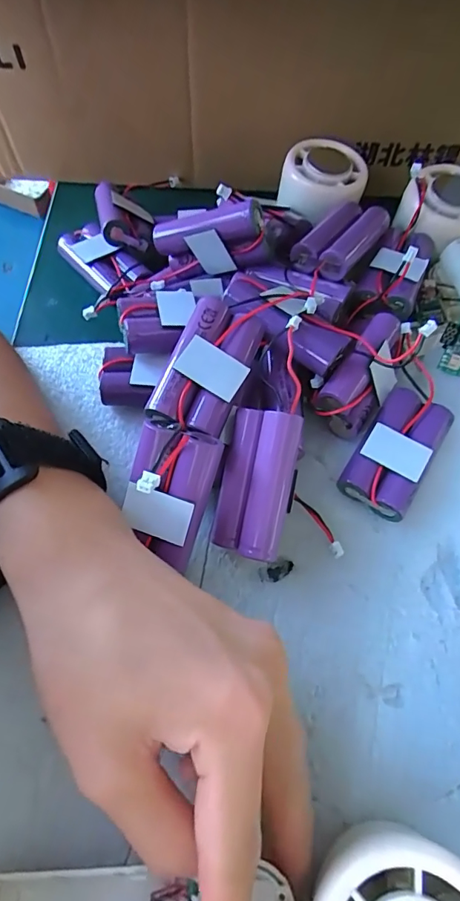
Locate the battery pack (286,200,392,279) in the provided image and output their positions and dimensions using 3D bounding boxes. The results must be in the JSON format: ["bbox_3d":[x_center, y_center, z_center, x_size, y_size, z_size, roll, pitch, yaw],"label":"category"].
[{"bbox_3d":[0.067,-0.130,0.284,0.035,0.016,0.068,30,63,14],"label":"battery pack"}]

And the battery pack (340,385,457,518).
[{"bbox_3d":[0.086,0.000,0.246,0.035,0.023,0.064,30,63,14],"label":"battery pack"}]

